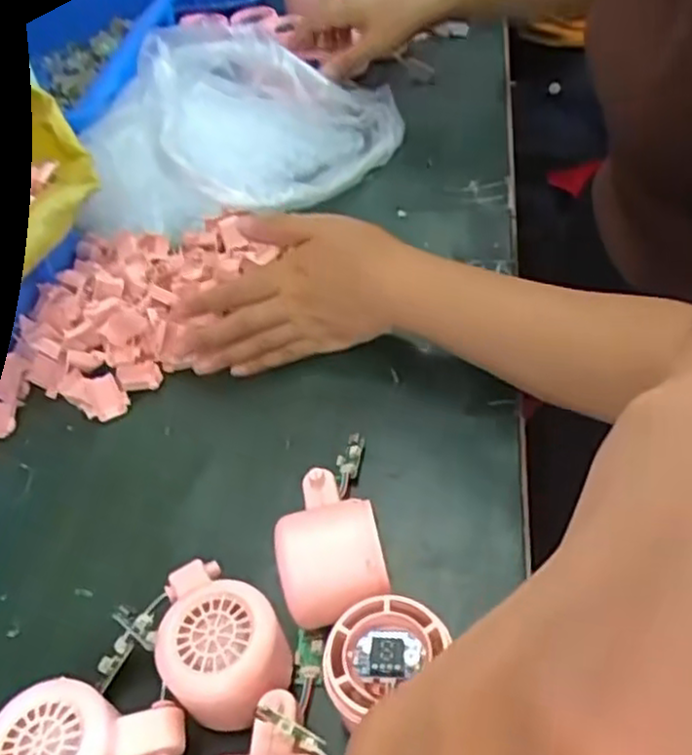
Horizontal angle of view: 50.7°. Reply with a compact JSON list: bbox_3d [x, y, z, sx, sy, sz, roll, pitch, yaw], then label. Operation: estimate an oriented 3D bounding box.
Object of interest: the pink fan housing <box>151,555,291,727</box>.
[{"bbox_3d":[-0.061,0.136,0.366,0.057,0.061,0.085,-28,48,-16],"label":"pink fan housing"}]

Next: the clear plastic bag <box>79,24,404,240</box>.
[{"bbox_3d":[-0.089,-0.231,0.673,0.250,0.103,0.198,0,47,12],"label":"clear plastic bag"}]

